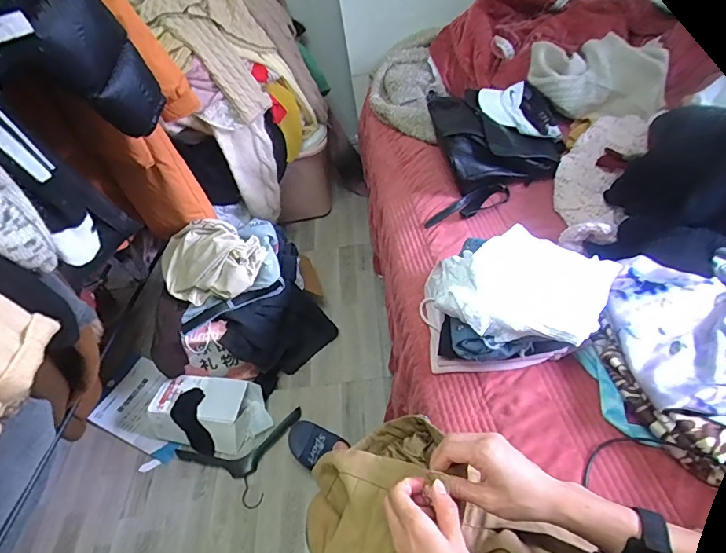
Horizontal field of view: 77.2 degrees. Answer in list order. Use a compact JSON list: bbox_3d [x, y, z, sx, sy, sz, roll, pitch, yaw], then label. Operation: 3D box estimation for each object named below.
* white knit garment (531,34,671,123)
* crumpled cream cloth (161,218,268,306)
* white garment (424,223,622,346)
[{"bbox_3d":[0.633,-0.544,1.238,0.350,0.153,0.155,19,54,26],"label":"white knit garment"},{"bbox_3d":[-0.444,-0.041,1.294,0.308,0.156,0.215,15,52,23],"label":"crumpled cream cloth"},{"bbox_3d":[0.269,0.013,0.783,0.287,0.071,0.217,15,52,23],"label":"white garment"}]

